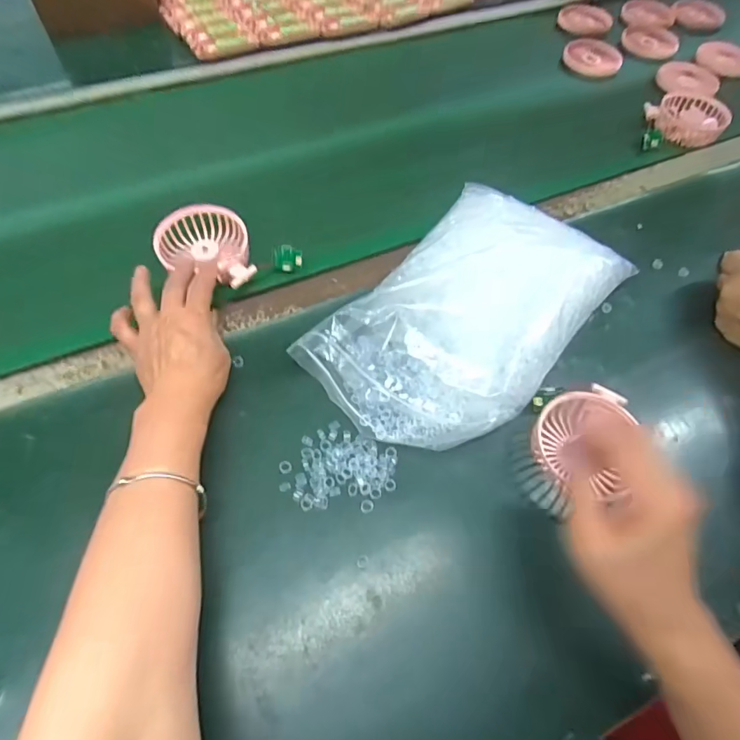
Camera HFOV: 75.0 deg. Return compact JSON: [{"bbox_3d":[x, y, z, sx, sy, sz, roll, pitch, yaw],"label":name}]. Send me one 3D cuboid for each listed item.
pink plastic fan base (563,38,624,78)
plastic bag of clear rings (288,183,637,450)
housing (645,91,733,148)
[{"bbox_3d":[0.354,-0.495,0.762,0.089,0.015,0.089,2,58,-3],"label":"pink plastic fan base"},{"bbox_3d":[0.093,-0.056,0.441,0.177,0.066,0.290,36,63,17],"label":"plastic bag of clear rings"},{"bbox_3d":[0.432,-0.348,0.662,0.099,0.034,0.082,-11,60,-10],"label":"housing"}]

